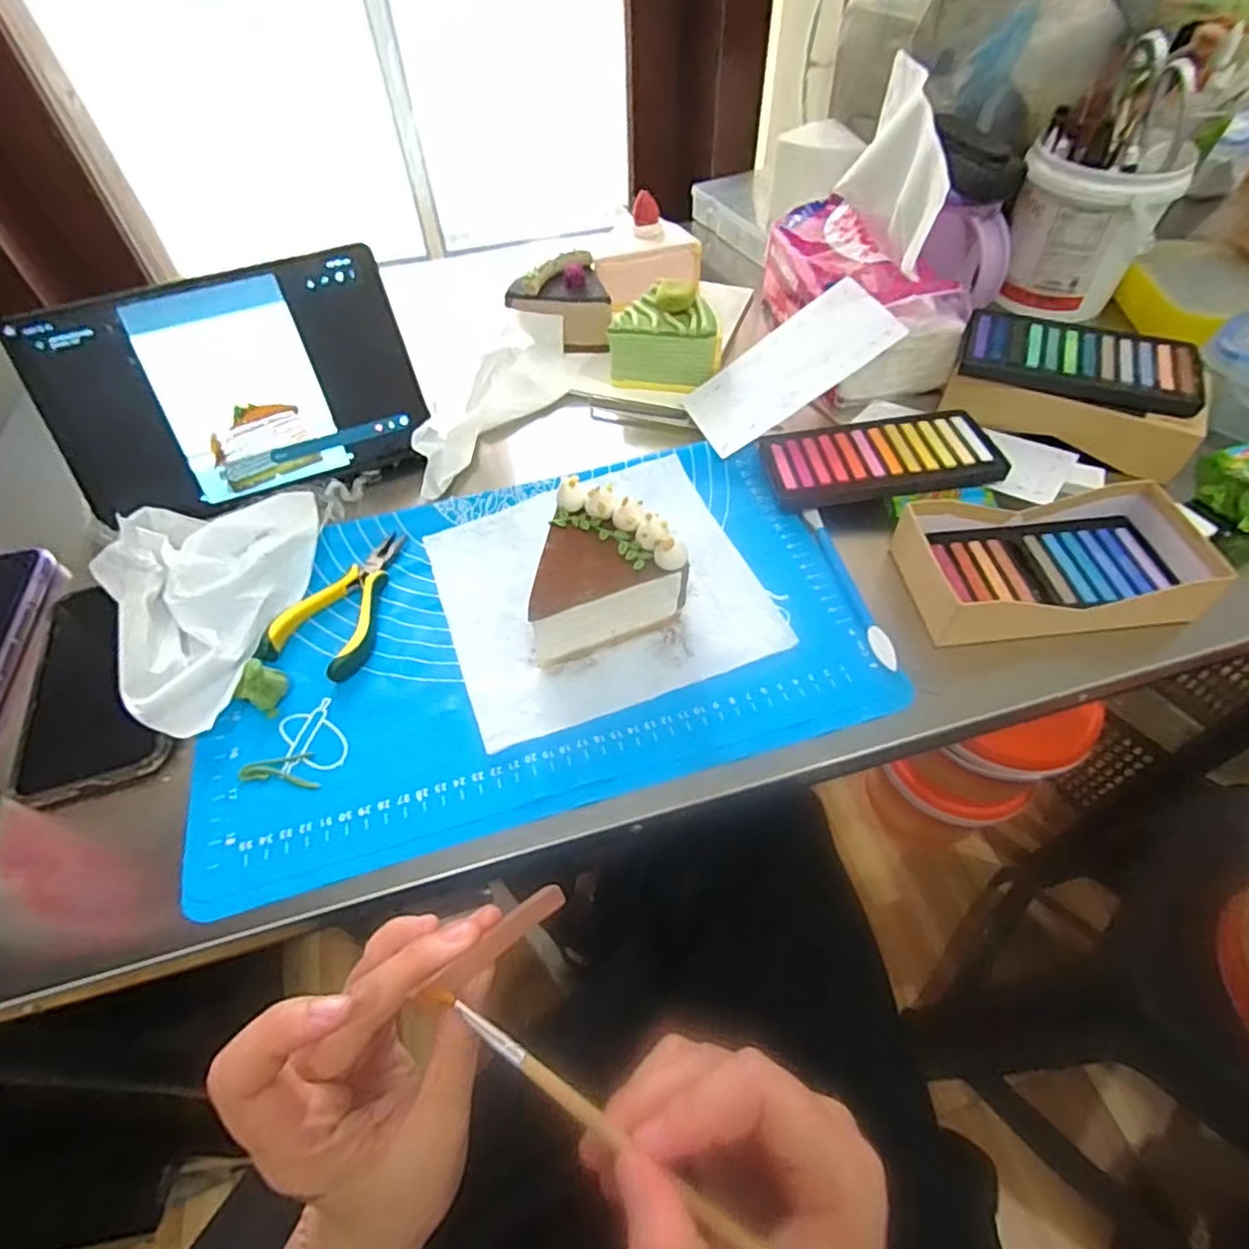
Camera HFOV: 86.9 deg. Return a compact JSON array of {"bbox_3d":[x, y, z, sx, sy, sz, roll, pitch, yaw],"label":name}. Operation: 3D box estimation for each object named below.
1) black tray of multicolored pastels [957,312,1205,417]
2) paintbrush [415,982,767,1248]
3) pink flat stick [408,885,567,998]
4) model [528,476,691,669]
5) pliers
[{"bbox_3d":[0.339,-0.199,0.492,0.157,0.015,0.087,18,61,15],"label":"black tray of multicolored pastels"},{"bbox_3d":[0.008,0.145,0.176,0.160,0.009,0.005,24,57,24],"label":"paintbrush"},{"bbox_3d":[-0.041,0.107,0.225,0.009,0.007,0.054,37,38,25],"label":"pink flat stick"},{"bbox_3d":[-0.019,-0.036,0.402,0.096,0.069,0.078,-19,55,-12],"label":"model"},{"bbox_3d":[-0.178,-0.019,0.429,0.061,0.014,0.115,12,55,10],"label":"pliers"}]

